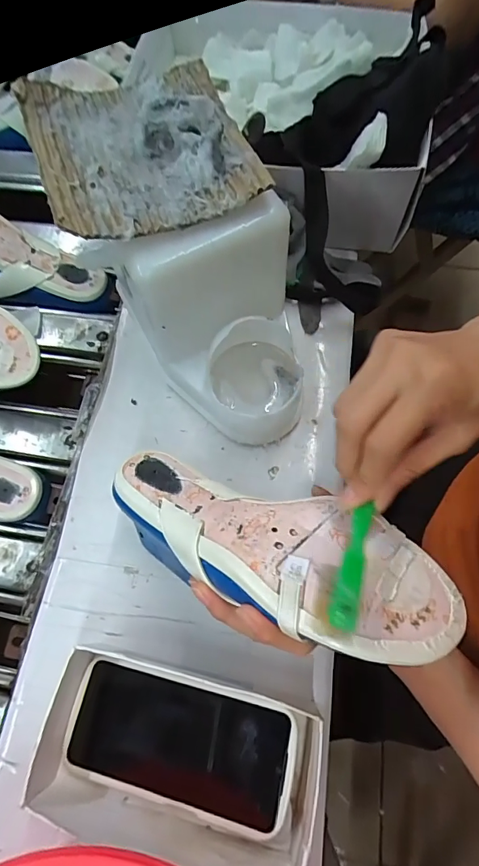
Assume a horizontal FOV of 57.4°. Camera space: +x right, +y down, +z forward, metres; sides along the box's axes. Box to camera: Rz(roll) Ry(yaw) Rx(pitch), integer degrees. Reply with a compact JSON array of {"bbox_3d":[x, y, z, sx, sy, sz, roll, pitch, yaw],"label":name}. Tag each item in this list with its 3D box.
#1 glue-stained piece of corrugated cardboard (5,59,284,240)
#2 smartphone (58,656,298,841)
[{"bbox_3d":[-0.076,-0.226,0.328,0.151,0.031,0.175,-20,69,-7],"label":"glue-stained piece of corrugated cardboard"},{"bbox_3d":[-0.047,0.223,0.319,0.167,0.014,0.081,9,73,11],"label":"smartphone"}]

